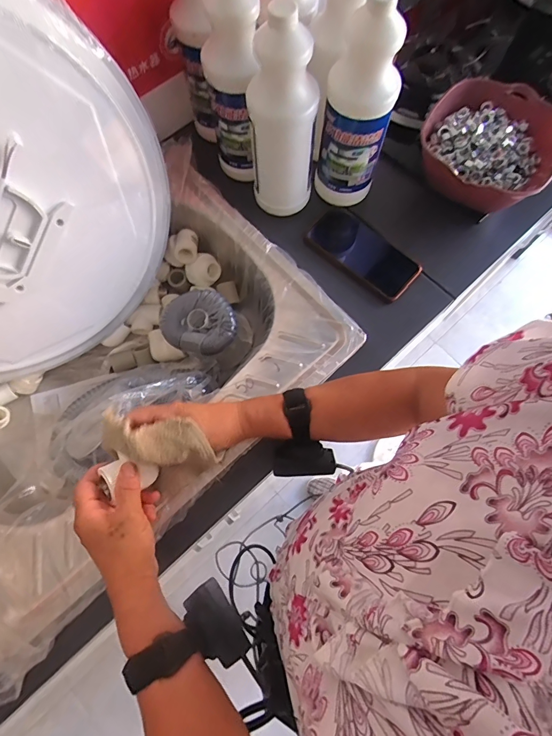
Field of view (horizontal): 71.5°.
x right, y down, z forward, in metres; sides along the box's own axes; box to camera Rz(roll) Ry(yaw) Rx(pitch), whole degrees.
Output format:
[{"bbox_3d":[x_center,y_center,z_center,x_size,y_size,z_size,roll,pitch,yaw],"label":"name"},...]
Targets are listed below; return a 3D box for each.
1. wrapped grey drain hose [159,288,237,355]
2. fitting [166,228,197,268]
[{"bbox_3d":[-0.114,-0.065,0.553,0.105,0.031,0.093,-17,72,-4],"label":"wrapped grey drain hose"},{"bbox_3d":[-0.153,-0.194,0.622,0.057,0.053,0.055,0,72,1],"label":"fitting"}]

